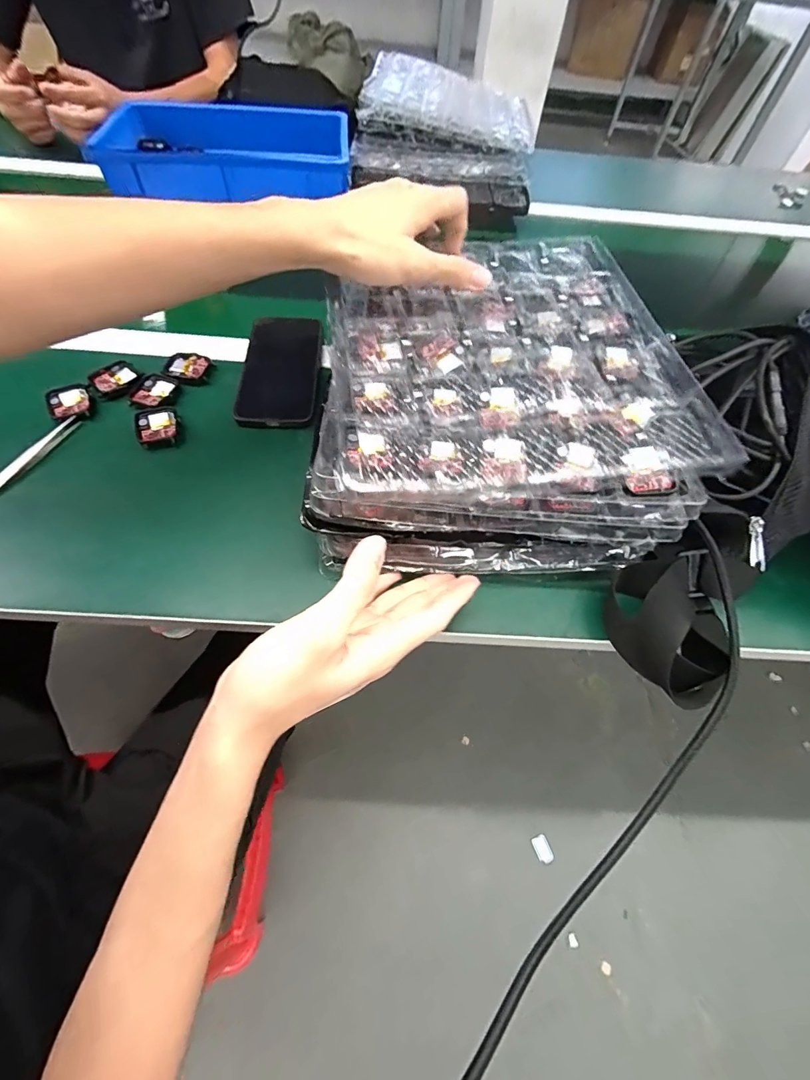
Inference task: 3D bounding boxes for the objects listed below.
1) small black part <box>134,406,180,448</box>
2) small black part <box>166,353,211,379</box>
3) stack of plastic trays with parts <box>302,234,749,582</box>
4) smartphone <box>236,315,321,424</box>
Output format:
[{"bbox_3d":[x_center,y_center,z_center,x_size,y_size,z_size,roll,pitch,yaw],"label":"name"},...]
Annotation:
[{"bbox_3d":[-0.239,-0.109,0.409,0.039,0.013,0.045,-25,63,-18],"label":"small black part"},{"bbox_3d":[-0.233,-0.188,0.457,0.043,0.009,0.033,2,58,-3],"label":"small black part"},{"bbox_3d":[0.073,-0.127,0.367,0.283,0.096,0.294,-1,59,-5],"label":"stack of plastic trays with parts"},{"bbox_3d":[-0.131,-0.184,0.448,0.086,0.011,0.154,-5,63,8],"label":"smartphone"}]

